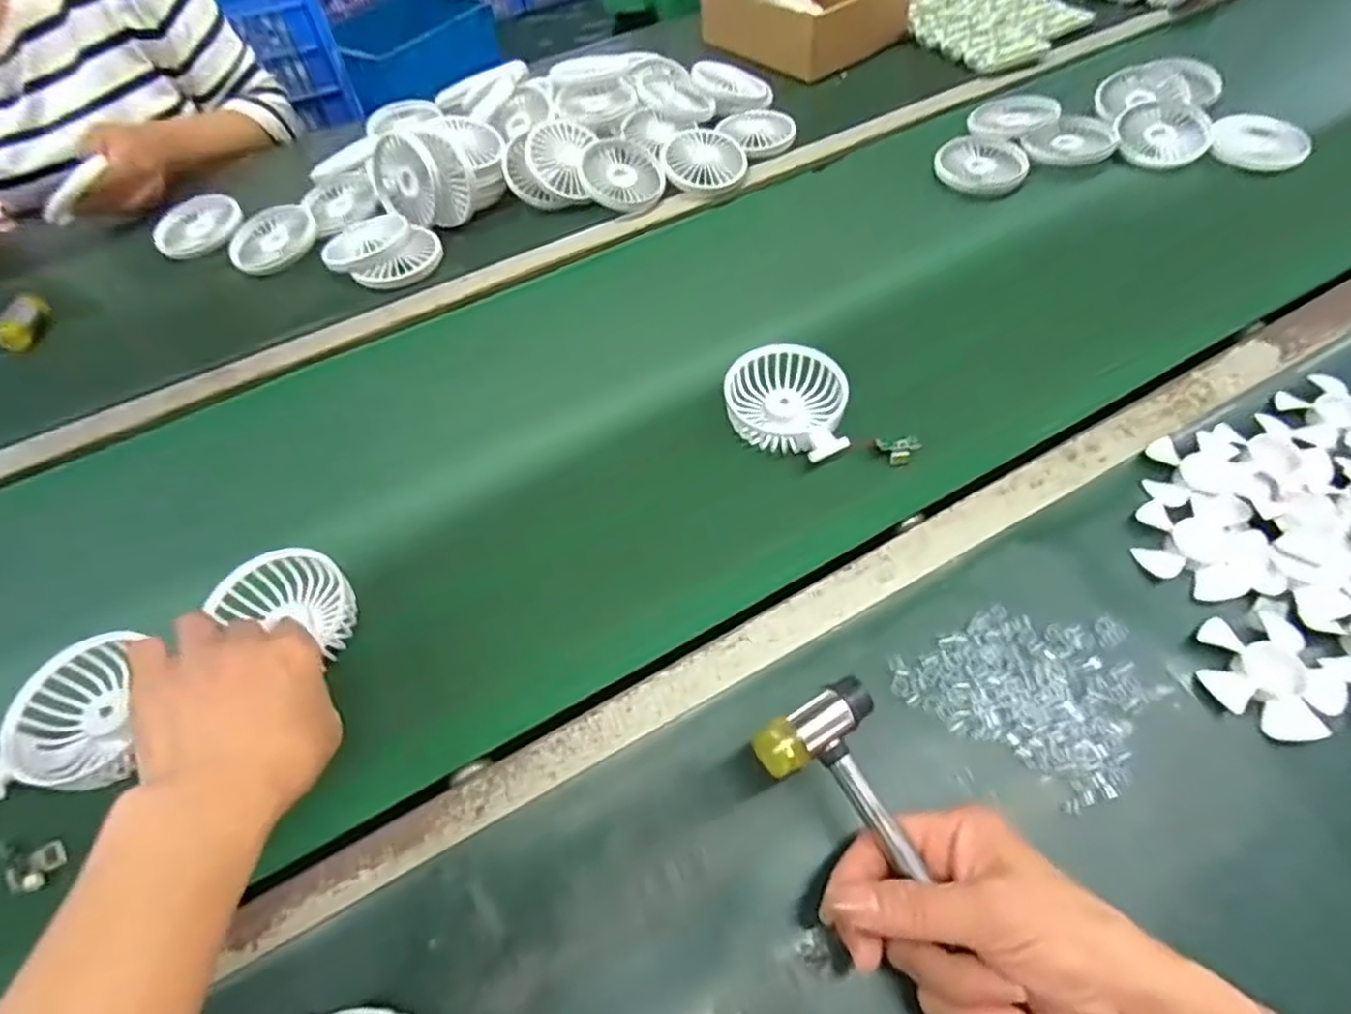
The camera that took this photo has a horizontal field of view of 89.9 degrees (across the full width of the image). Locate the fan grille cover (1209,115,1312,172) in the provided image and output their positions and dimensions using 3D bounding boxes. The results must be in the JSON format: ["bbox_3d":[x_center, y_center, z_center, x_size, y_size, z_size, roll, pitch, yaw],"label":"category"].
[{"bbox_3d":[0.584,-0.367,0.679,0.085,0.014,0.096,25,60,20],"label":"fan grille cover"}]

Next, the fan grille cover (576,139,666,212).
[{"bbox_3d":[-0.052,-0.335,0.682,0.085,0.020,0.080,32,72,3],"label":"fan grille cover"}]

